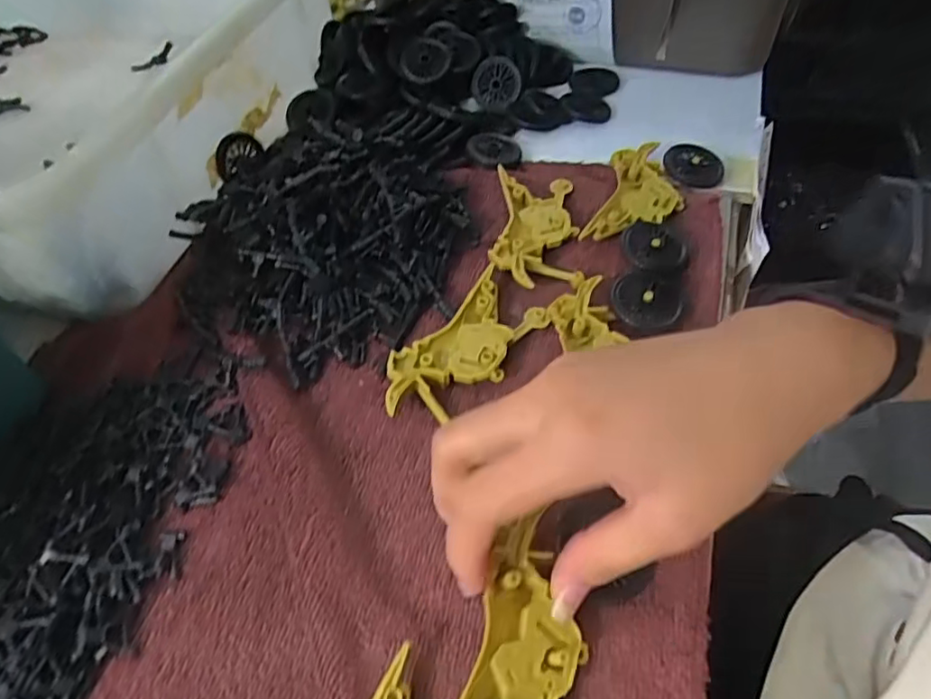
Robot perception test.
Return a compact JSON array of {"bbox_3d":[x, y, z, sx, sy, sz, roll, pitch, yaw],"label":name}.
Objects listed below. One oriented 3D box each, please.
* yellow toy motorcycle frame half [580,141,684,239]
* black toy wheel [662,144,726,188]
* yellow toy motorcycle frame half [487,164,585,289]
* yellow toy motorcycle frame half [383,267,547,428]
[{"bbox_3d":[0.107,-0.094,0.370,0.048,0.016,0.093,14,54,17],"label":"yellow toy motorcycle frame half"},{"bbox_3d":[0.147,-0.119,0.392,0.035,0.007,0.037,-3,50,3],"label":"black toy wheel"},{"bbox_3d":[0.041,-0.075,0.366,0.049,0.012,0.104,-1,51,5],"label":"yellow toy motorcycle frame half"},{"bbox_3d":[-0.002,0.001,0.311,0.046,0.011,0.094,35,61,29],"label":"yellow toy motorcycle frame half"}]

